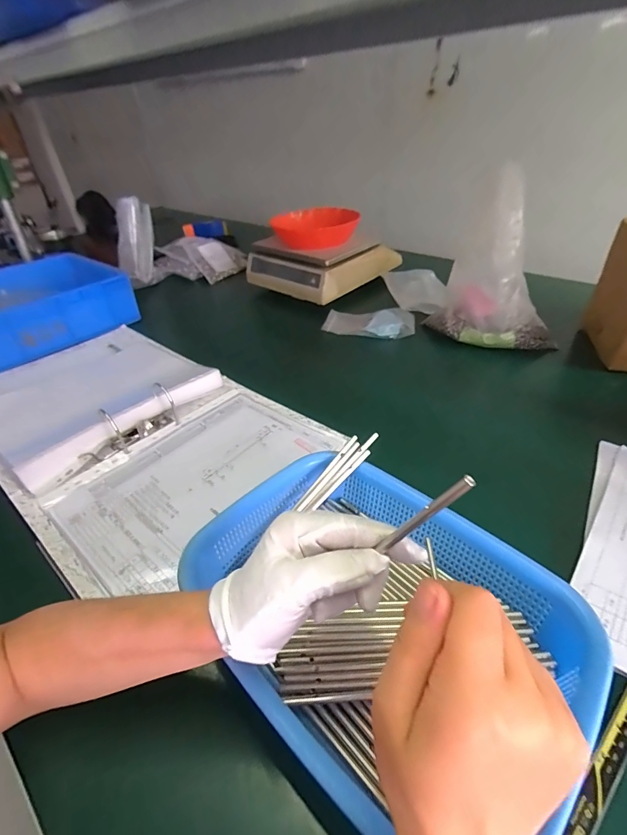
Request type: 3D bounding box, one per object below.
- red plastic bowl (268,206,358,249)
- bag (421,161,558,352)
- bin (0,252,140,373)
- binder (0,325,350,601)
[{"bbox_3d":[0.017,-0.464,0.950,0.184,0.058,0.159,2,39,7],"label":"red plastic bowl"},{"bbox_3d":[0.320,-0.246,0.675,0.223,0.279,0.077,22,46,29],"label":"bag"},{"bbox_3d":[-0.607,-0.214,0.794,0.274,0.114,0.387,24,47,30],"label":"bin"},{"bbox_3d":[-0.283,-0.004,0.580,0.573,0.048,0.341,25,47,31],"label":"binder"}]

